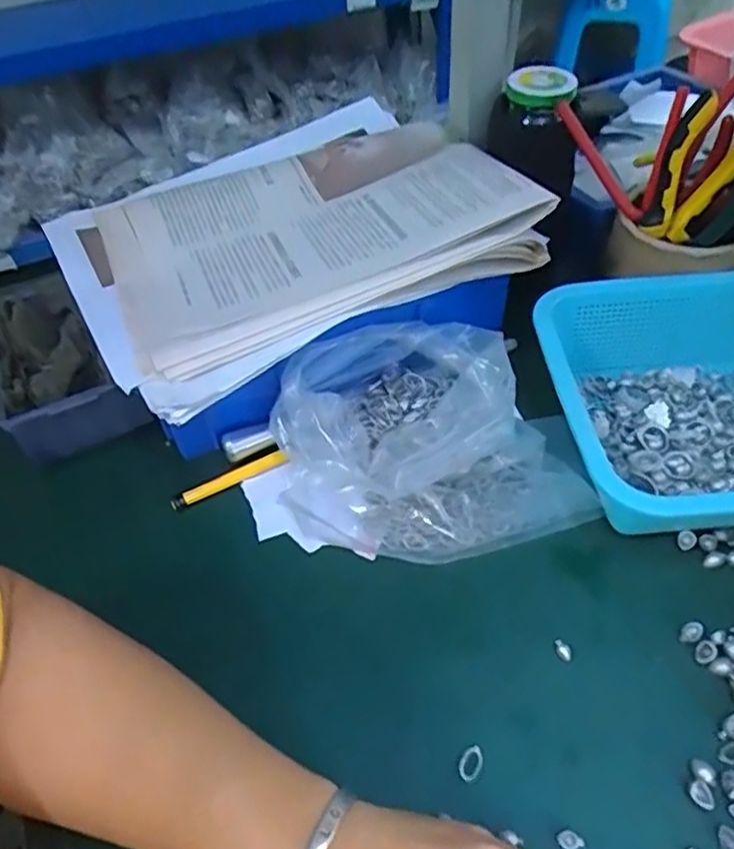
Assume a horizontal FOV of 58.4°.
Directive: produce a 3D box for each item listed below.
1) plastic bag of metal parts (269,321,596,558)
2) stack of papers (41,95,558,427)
[{"bbox_3d":[0.037,0.007,0.422,0.185,0.083,0.146,-17,49,-10],"label":"plastic bag of metal parts"},{"bbox_3d":[-0.062,-0.140,0.465,0.289,0.051,0.247,-25,51,-18],"label":"stack of papers"}]

